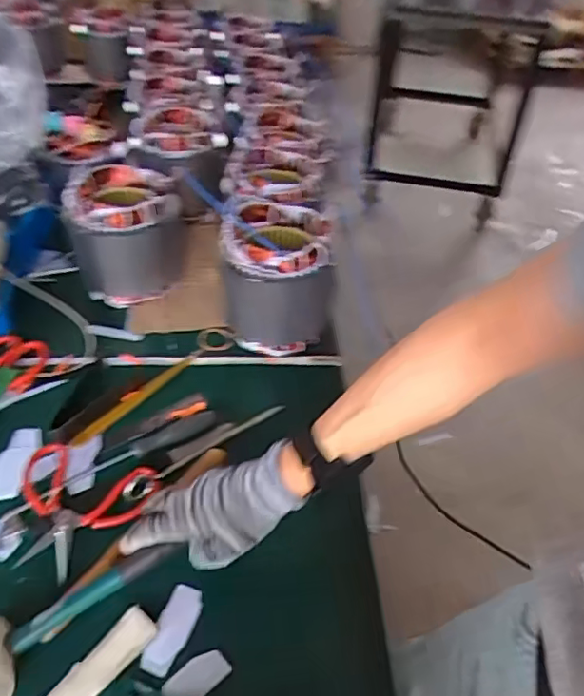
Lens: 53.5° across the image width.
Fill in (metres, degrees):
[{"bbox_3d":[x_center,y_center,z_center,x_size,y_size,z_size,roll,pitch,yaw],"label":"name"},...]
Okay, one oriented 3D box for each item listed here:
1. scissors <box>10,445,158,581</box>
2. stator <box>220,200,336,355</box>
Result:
[{"bbox_3d":[-0.233,0.167,0.608,0.147,0.018,0.135,13,43,10],"label":"scissors"},{"bbox_3d":[-0.023,-0.094,0.804,0.141,0.168,0.141,-3,43,-8],"label":"stator"}]

